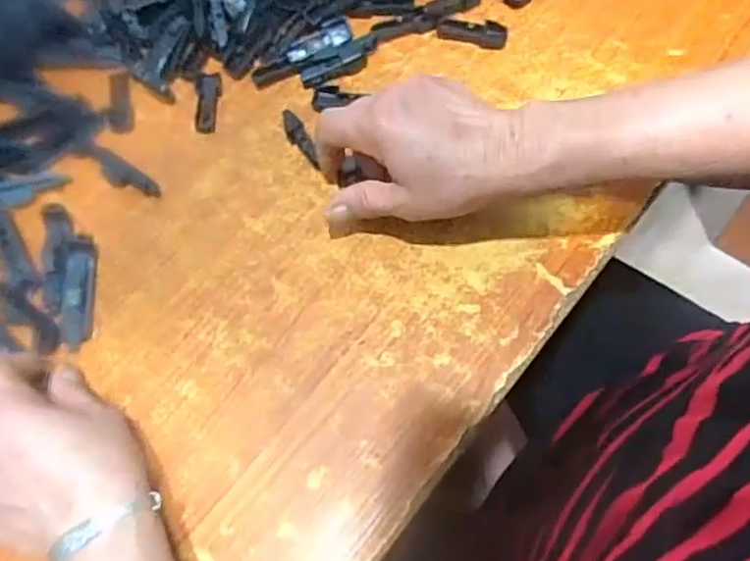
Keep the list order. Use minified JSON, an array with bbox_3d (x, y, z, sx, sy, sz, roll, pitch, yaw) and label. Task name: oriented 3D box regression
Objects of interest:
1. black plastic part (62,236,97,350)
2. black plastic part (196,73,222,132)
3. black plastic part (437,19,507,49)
[{"bbox_3d":[-0.190,0.005,0.415,0.018,0.015,0.073,-5,68,1],"label":"black plastic part"},{"bbox_3d":[-0.122,-0.130,0.476,0.018,0.007,0.051,-6,68,0],"label":"black plastic part"},{"bbox_3d":[0.071,-0.184,0.477,0.050,0.009,0.018,10,69,7],"label":"black plastic part"}]

